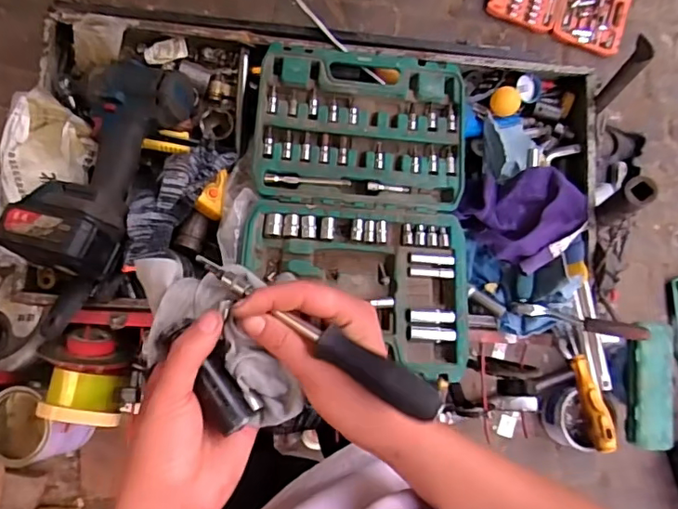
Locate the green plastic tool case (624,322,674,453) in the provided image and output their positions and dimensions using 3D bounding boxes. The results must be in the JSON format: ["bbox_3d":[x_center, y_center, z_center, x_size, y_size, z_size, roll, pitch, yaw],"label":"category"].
[{"bbox_3d":[0.711,0.298,1.234,0.098,0.063,0.282,5,83,-5],"label":"green plastic tool case"}]

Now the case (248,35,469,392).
[{"bbox_3d":[0.023,-0.060,0.624,0.251,0.046,0.381,5,83,-5],"label":"case"}]

